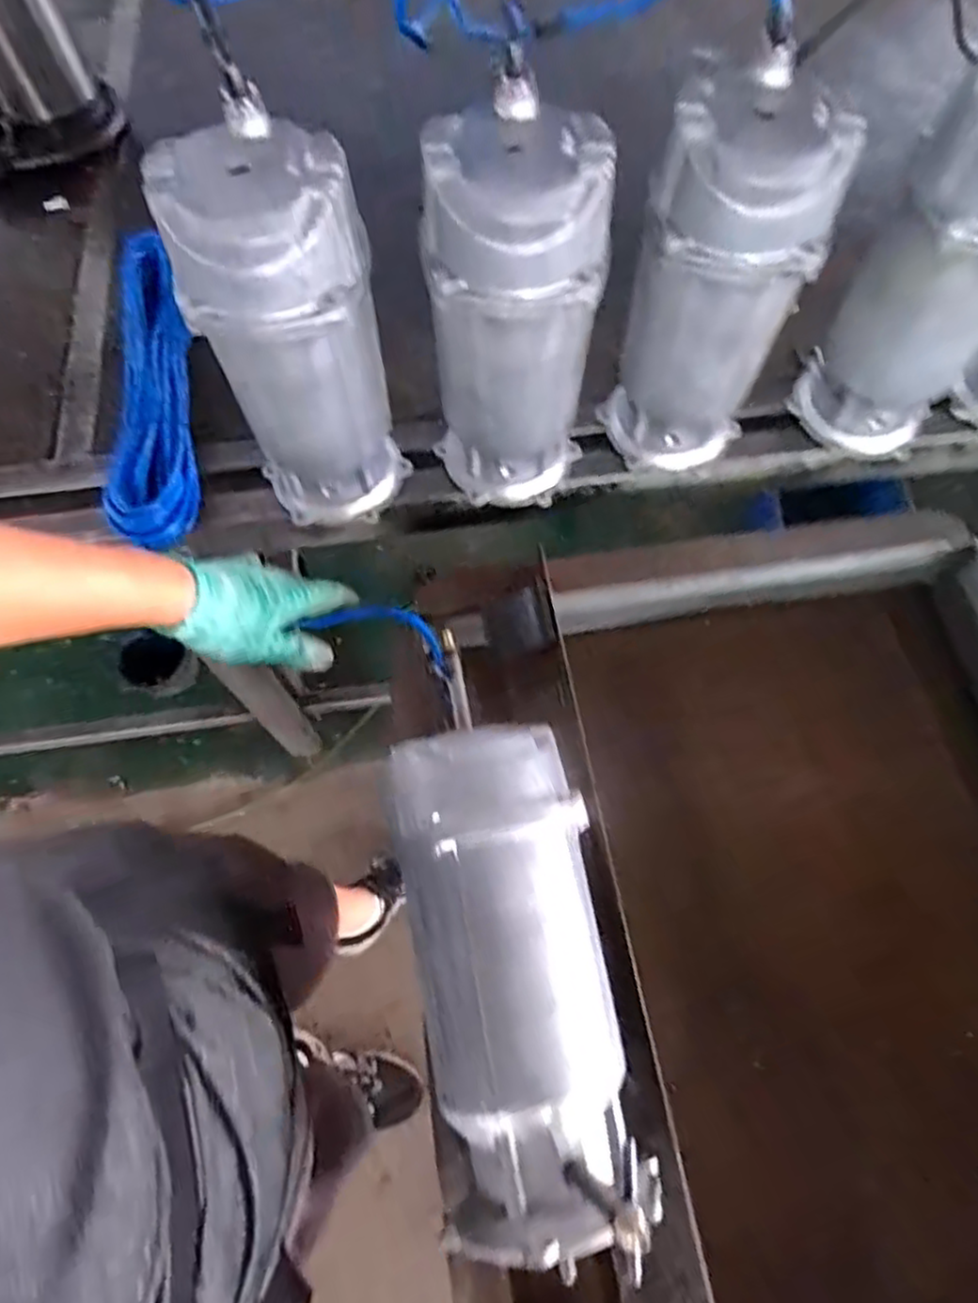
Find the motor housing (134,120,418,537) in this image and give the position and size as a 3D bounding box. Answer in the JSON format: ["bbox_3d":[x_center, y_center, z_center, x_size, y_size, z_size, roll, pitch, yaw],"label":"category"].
[{"bbox_3d":[-0.149,-0.227,0.560,0.127,0.298,0.113,-16,67,-7],"label":"motor housing"}]

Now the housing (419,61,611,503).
[{"bbox_3d":[0.018,-0.252,0.570,0.126,0.293,0.108,1,66,0],"label":"housing"}]

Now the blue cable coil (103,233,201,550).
[{"bbox_3d":[-0.336,-0.262,0.702,0.072,0.070,0.365,-9,67,-4],"label":"blue cable coil"}]

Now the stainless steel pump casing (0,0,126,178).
[{"bbox_3d":[-0.577,-0.714,0.814,0.190,0.235,0.165,-24,69,-10],"label":"stainless steel pump casing"}]

